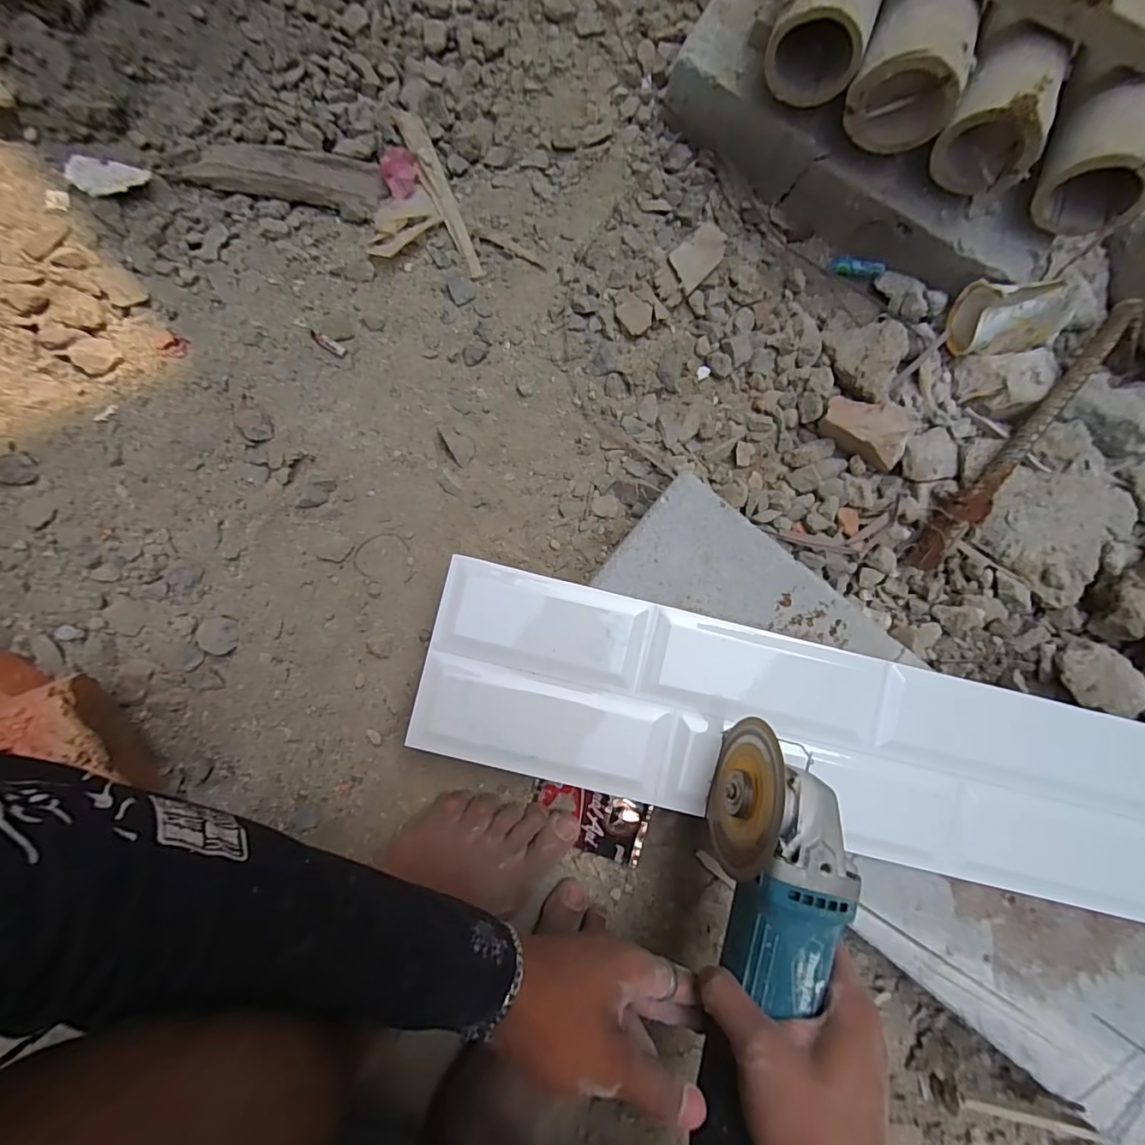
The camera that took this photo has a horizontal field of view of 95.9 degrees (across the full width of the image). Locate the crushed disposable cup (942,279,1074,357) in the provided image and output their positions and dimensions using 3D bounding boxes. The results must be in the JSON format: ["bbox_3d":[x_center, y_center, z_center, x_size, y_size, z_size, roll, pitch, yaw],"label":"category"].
[{"bbox_3d":[0.408,-0.240,0.472,0.098,0.053,0.058,-11,87,0],"label":"crushed disposable cup"}]

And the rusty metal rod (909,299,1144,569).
[{"bbox_3d":[0.406,-0.121,0.461,0.025,0.019,0.307,42,88,2],"label":"rusty metal rod"}]

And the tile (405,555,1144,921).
[{"bbox_3d":[0.177,0.128,0.395,0.594,0.012,0.147,14,87,-1],"label":"tile"}]

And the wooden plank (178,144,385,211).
[{"bbox_3d":[-0.255,-0.359,0.471,0.157,0.018,0.047,-10,87,-21],"label":"wooden plank"}]

